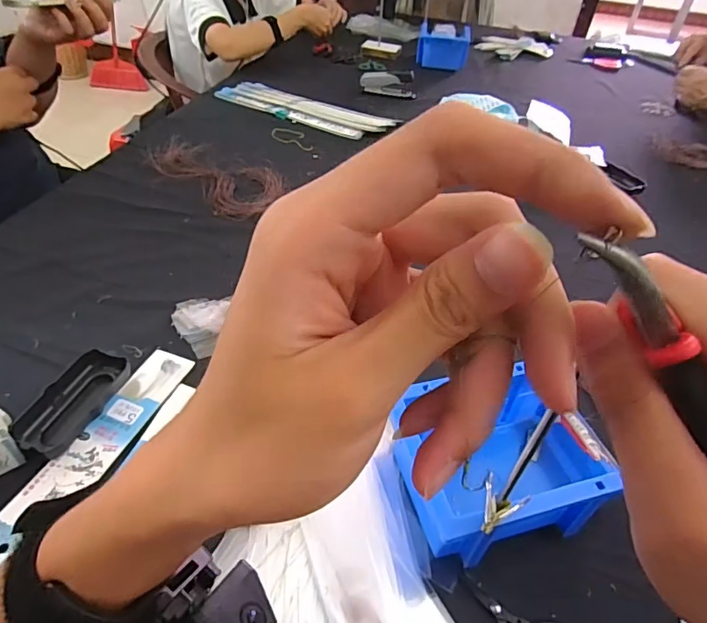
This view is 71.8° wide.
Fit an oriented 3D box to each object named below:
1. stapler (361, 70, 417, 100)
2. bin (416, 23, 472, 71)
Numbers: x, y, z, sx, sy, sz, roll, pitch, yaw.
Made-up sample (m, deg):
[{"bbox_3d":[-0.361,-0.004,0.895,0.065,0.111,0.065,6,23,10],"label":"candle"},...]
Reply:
[{"bbox_3d":[0.083,-0.544,1.160,0.133,0.057,0.032,15,44,11],"label":"stapler"},{"bbox_3d":[0.255,-0.750,1.384,0.142,0.082,0.137,10,44,5],"label":"bin"}]

